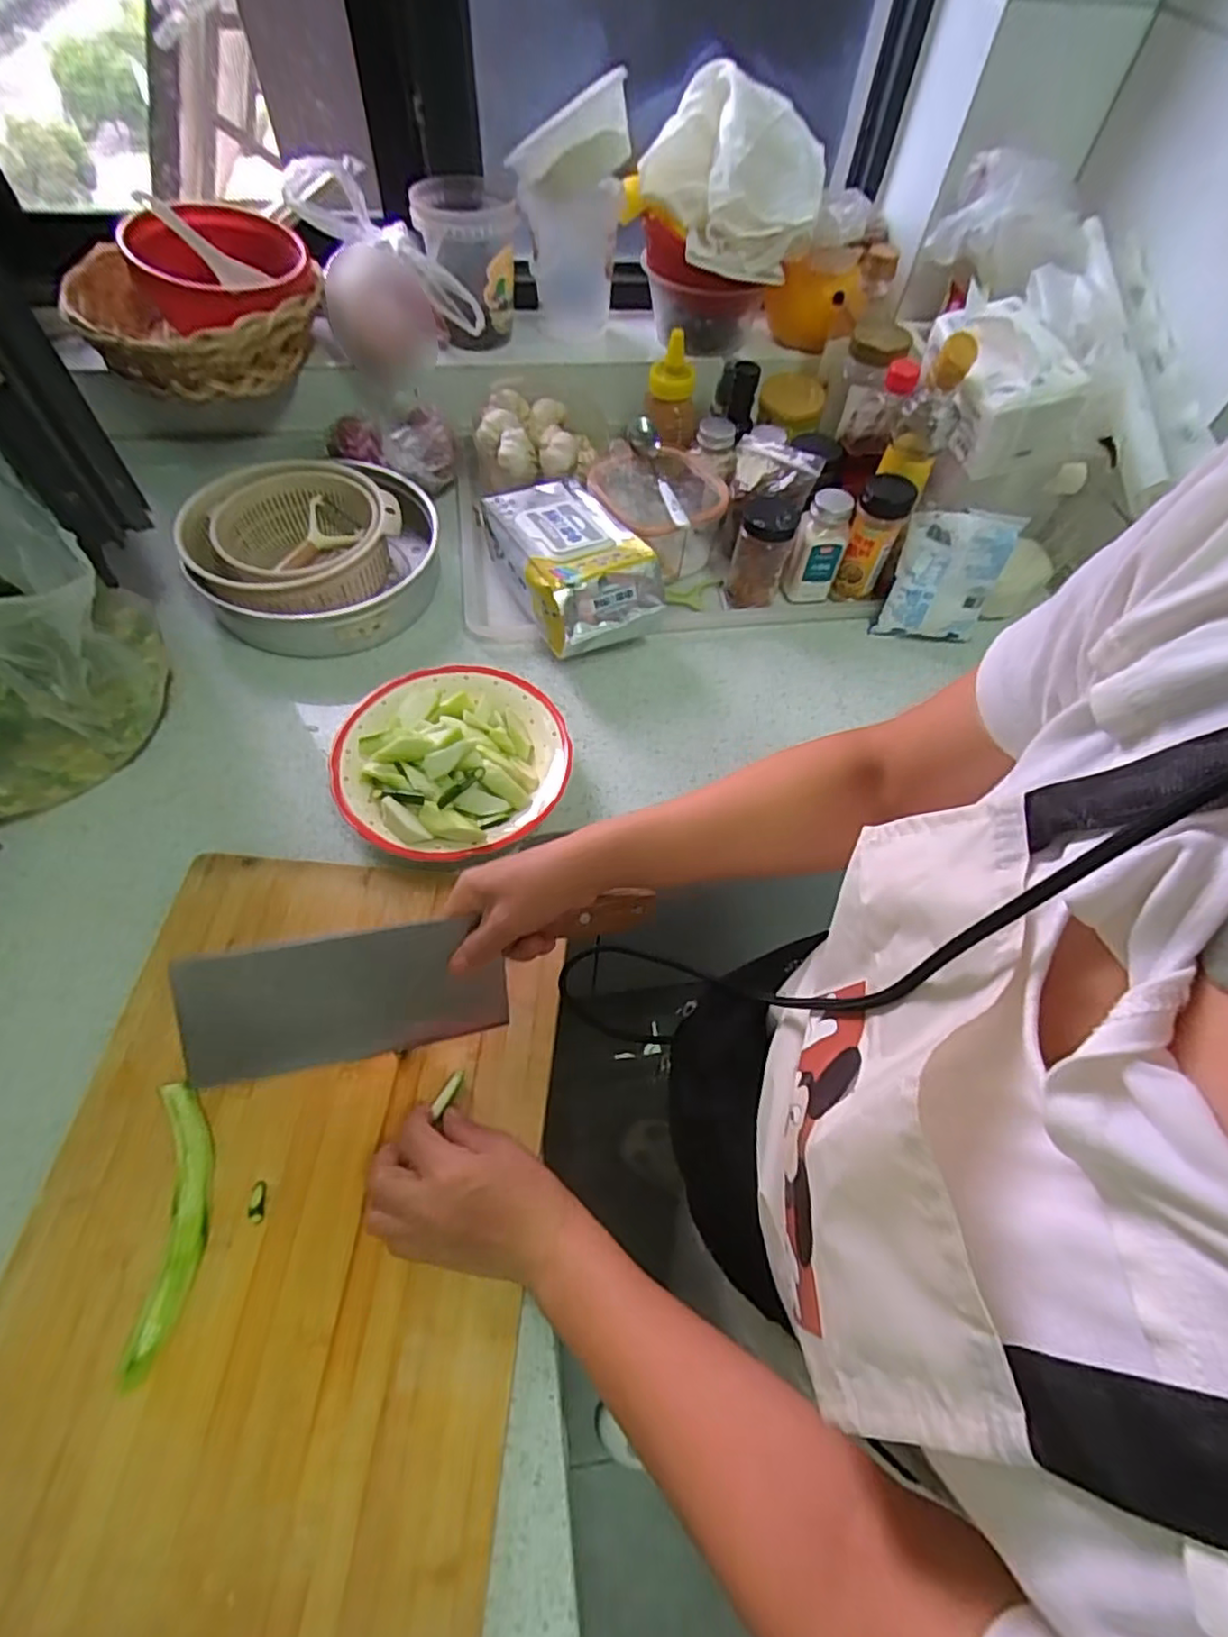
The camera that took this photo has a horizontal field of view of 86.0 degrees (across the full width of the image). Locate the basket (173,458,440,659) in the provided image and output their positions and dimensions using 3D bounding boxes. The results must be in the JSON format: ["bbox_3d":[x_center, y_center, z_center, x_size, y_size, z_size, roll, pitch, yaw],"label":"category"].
[{"bbox_3d":[-0.320,-0.286,0.711,0.247,0.077,0.232,-6,60,-8],"label":"basket"}]

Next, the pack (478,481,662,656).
[{"bbox_3d":[-0.051,-0.270,0.705,0.116,0.104,0.232,-24,64,-17],"label":"pack"}]

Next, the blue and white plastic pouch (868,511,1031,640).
[{"bbox_3d":[0.354,-0.253,0.710,0.104,0.134,0.066,13,59,3],"label":"blue and white plastic pouch"}]

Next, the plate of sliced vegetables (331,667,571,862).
[{"bbox_3d":[-0.145,-0.055,0.592,0.202,0.071,0.198,2,59,-3],"label":"plate of sliced vegetables"}]

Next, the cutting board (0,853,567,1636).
[{"bbox_3d":[-0.207,0.237,0.423,0.307,0.027,0.449,6,59,-1],"label":"cutting board"}]

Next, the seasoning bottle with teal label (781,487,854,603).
[{"bbox_3d":[0.226,-0.295,0.730,0.057,0.115,0.050,19,60,7],"label":"seasoning bottle with teal label"}]

